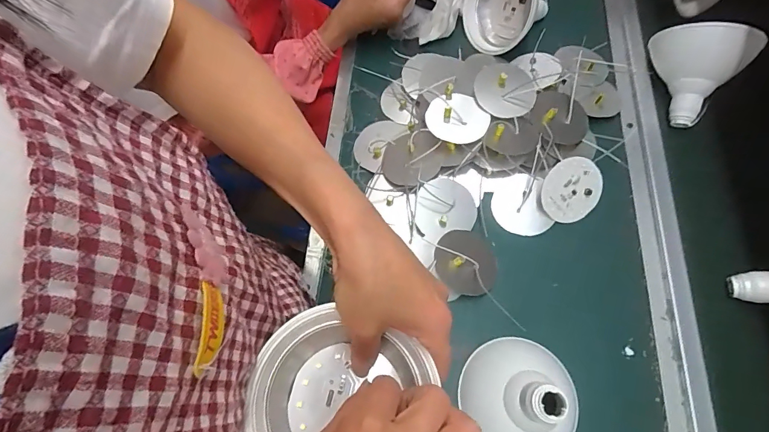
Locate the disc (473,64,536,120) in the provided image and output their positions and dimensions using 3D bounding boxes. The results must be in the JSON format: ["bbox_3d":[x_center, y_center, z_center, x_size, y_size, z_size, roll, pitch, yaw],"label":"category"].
[{"bbox_3d":[0.143,-0.150,0.484,0.062,0.015,0.073,-38,78,6],"label":"disc"}]

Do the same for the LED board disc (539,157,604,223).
[{"bbox_3d":[0.213,-0.029,0.461,0.066,0.006,0.072,5,105,-7],"label":"LED board disc"}]

